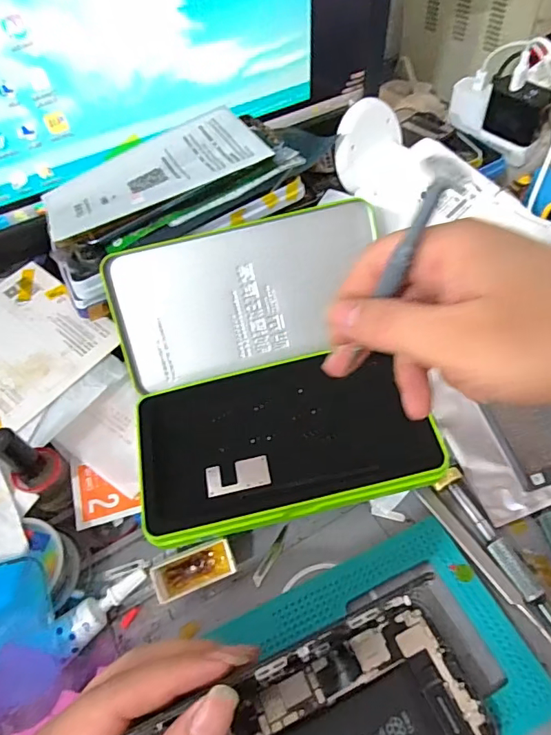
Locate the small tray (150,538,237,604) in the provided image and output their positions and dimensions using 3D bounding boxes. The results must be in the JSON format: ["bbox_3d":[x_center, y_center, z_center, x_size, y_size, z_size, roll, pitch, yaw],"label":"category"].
[{"bbox_3d":[-0.048,0.122,0.290,0.047,0.019,0.020,-20,62,-11],"label":"small tray"}]

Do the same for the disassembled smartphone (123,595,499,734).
[{"bbox_3d":[0.028,0.180,0.238,0.143,0.009,0.082,-22,55,-10],"label":"disassembled smartphone"}]

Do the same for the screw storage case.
[{"bbox_3d":[-0.007,-0.003,0.330,0.185,0.060,0.202,-11,60,-6],"label":"screw storage case"}]

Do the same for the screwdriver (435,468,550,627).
[{"bbox_3d":[0.134,0.112,0.280,0.015,0.009,0.118,-22,62,-12],"label":"screwdriver"}]

